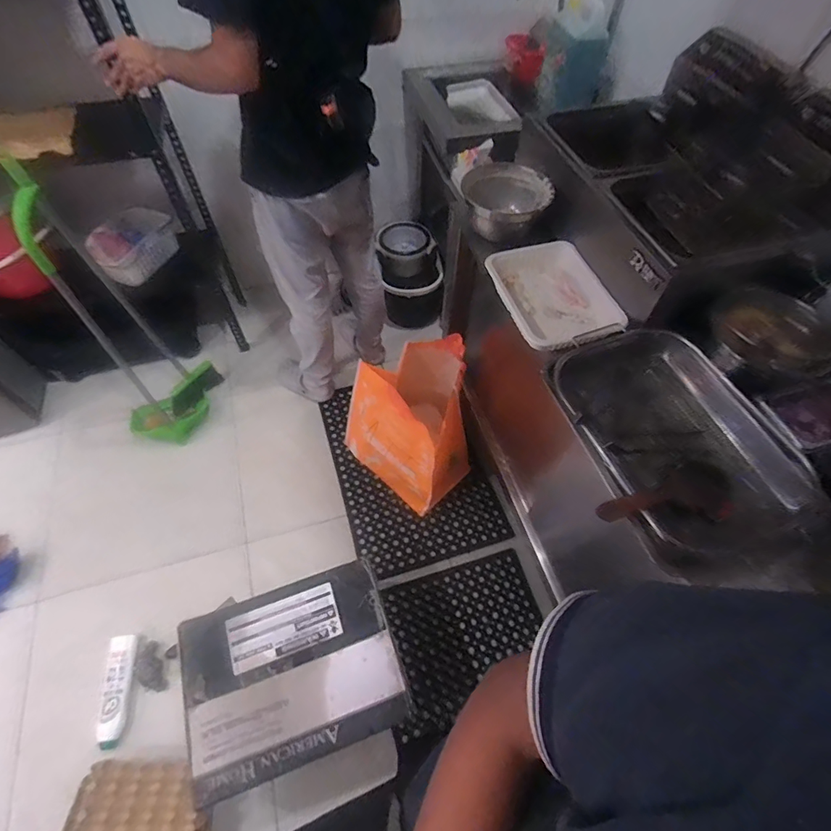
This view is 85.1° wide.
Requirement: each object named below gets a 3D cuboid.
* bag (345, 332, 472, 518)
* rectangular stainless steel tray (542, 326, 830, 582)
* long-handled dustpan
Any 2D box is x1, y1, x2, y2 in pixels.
[{"bbox_3d":[0.023,0.004,1.444,0.366,0.392,0.389,38,64,21],"label":"bag"},{"bbox_3d":[0.400,0.043,0.752,0.286,0.116,0.418,-21,60,-14],"label":"rectangular stainless steel tray"},{"bbox_3d":[-0.882,-0.218,1.313,0.219,0.881,0.247,37,63,20],"label":"long-handled dustpan"}]

